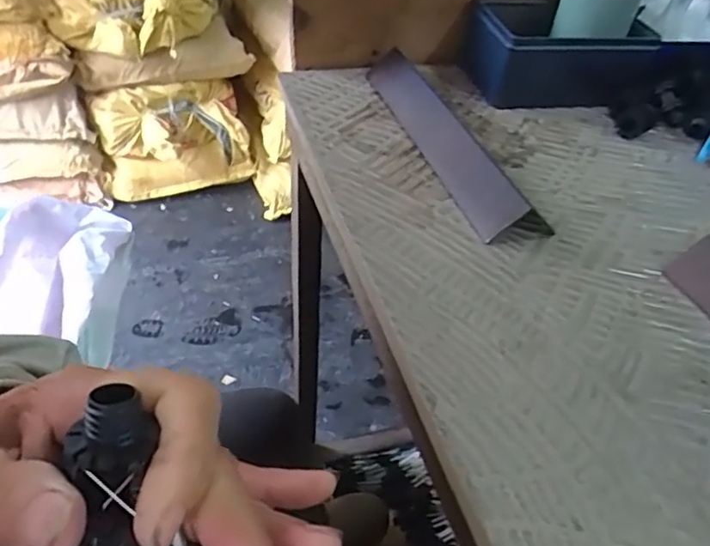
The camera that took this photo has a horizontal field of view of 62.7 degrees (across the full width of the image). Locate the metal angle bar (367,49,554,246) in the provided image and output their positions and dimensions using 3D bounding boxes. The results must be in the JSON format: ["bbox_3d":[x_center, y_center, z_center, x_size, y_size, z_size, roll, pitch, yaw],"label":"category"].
[{"bbox_3d":[0.063,-0.109,0.442,0.043,0.024,0.239,-11,45,-18],"label":"metal angle bar"}]

